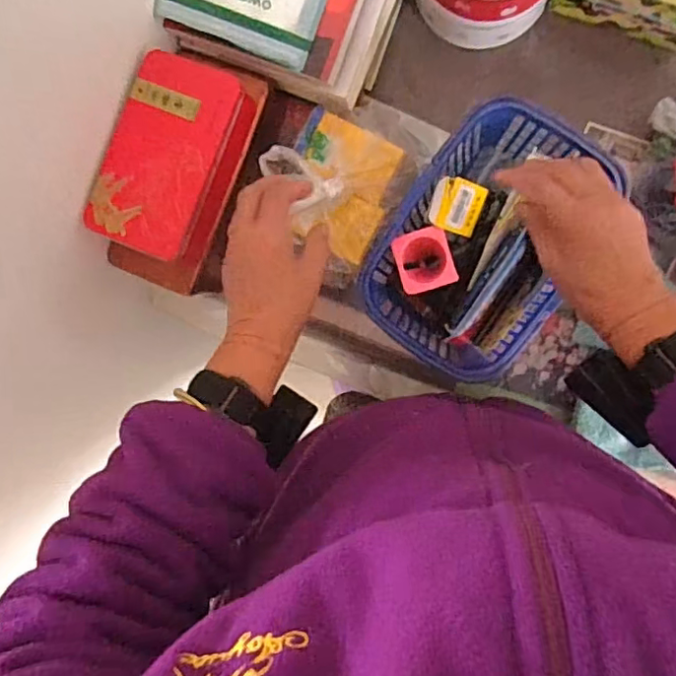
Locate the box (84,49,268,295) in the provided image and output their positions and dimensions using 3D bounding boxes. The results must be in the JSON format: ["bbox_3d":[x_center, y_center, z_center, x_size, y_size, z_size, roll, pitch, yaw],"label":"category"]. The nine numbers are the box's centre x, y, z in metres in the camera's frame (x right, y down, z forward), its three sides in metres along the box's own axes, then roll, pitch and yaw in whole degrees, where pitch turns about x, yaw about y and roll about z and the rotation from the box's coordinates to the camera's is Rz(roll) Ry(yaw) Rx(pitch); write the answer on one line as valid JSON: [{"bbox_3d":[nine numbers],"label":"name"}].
[{"bbox_3d":[-0.151,-0.150,0.521,0.103,0.058,0.199,20,96,5],"label":"box"}]

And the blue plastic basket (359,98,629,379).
[{"bbox_3d":[0.138,-0.084,0.532,0.164,0.108,0.223,30,97,4],"label":"blue plastic basket"}]

